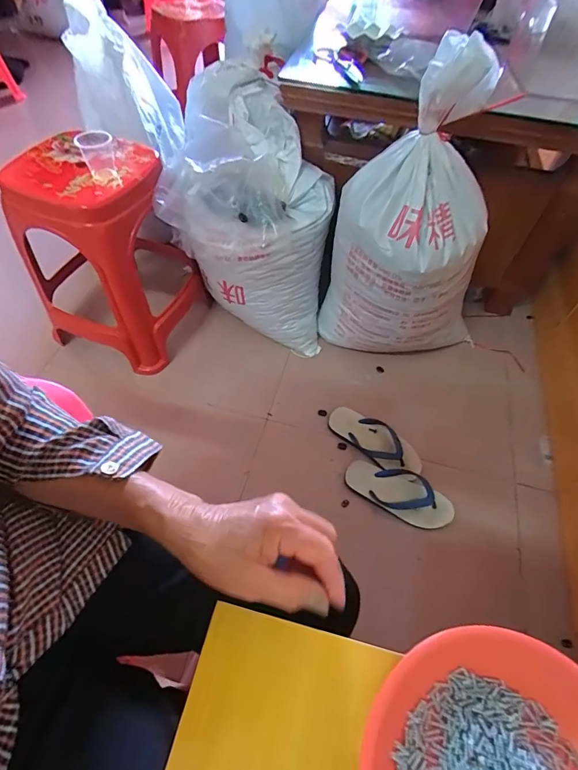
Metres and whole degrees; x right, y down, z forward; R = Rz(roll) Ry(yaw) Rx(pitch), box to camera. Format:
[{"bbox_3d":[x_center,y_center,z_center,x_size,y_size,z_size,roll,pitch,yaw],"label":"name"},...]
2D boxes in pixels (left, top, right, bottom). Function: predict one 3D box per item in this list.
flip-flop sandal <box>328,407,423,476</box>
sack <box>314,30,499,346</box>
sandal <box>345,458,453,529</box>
[{"bbox_3d":[0.207,0.132,0.963,0.239,0.038,0.098,34,60,19],"label":"flip-flop sandal"},{"bbox_3d":[0.270,-0.332,0.885,0.253,0.606,0.323,-34,64,-24],"label":"sack"},{"bbox_3d":[0.243,0.239,0.884,0.233,0.041,0.100,28,58,15],"label":"sandal"}]

